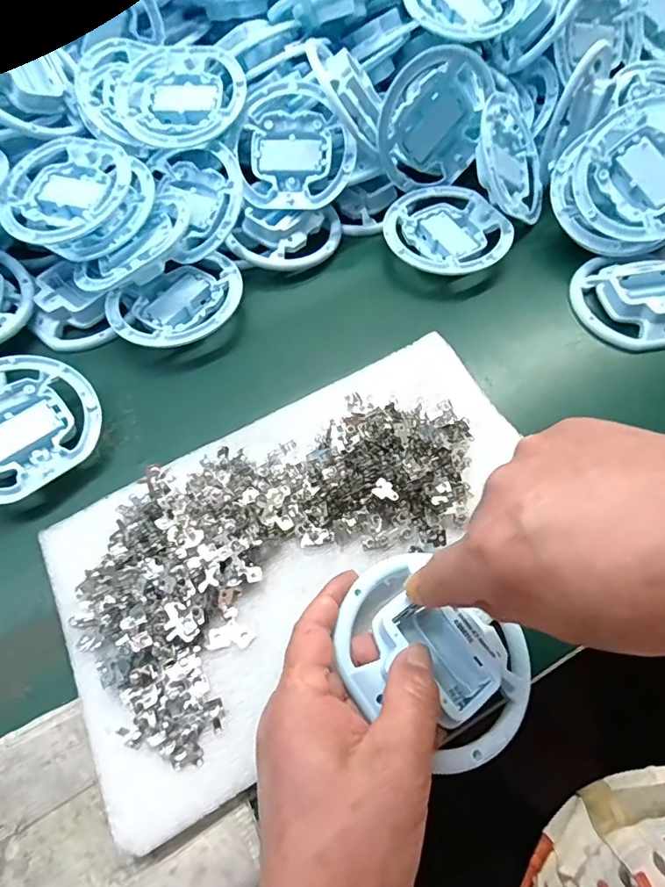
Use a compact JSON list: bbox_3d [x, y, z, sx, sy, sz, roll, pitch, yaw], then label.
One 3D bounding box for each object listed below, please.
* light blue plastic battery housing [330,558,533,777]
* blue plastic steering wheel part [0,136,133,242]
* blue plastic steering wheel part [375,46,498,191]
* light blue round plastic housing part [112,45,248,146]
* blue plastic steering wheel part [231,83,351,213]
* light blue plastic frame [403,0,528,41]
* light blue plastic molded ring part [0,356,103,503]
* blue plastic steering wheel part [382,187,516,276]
[{"bbox_3d":[0.052,0.108,0.258,0.102,0.023,0.077,39,69,14],"label":"light blue plastic battery housing"},{"bbox_3d":[-0.206,-0.198,0.389,0.100,0.021,0.100,-1,62,2],"label":"blue plastic steering wheel part"},{"bbox_3d":[0.080,-0.267,0.421,0.091,0.097,0.026,-8,43,-21],"label":"blue plastic steering wheel part"},{"bbox_3d":[-0.125,-0.286,0.420,0.105,0.015,0.099,-14,73,0],"label":"light blue round plastic housing part"},{"bbox_3d":[-0.031,-0.241,0.420,0.095,0.024,0.098,-7,88,1],"label":"blue plastic steering wheel part"},{"bbox_3d":[0.114,-0.388,0.439,0.099,0.011,0.096,30,67,16],"label":"light blue plastic frame"},{"bbox_3d":[-0.213,-0.013,0.340,0.102,0.016,0.100,-39,67,-17],"label":"light blue plastic molded ring part"},{"bbox_3d":[0.094,-0.178,0.430,0.097,0.023,0.100,-1,62,2],"label":"blue plastic steering wheel part"}]

